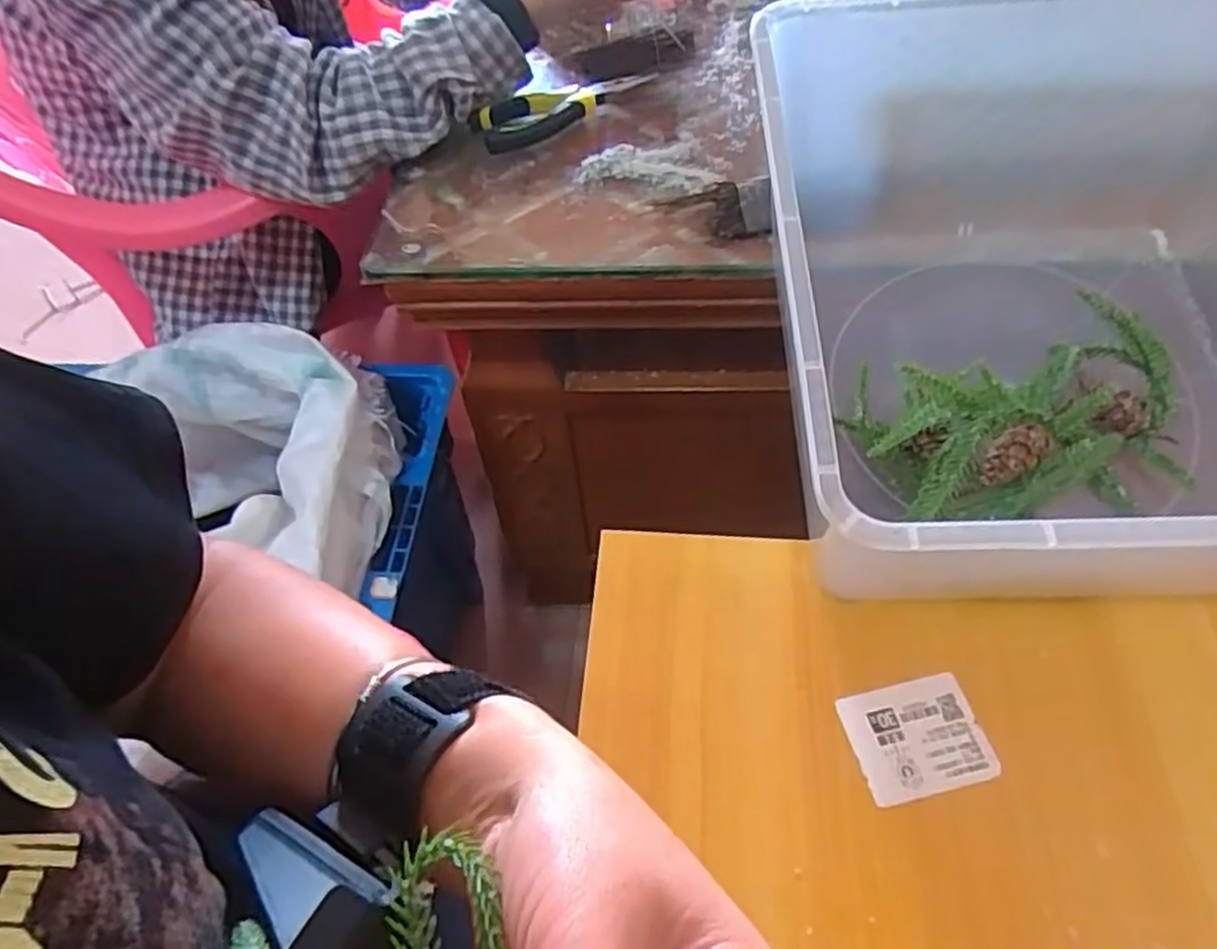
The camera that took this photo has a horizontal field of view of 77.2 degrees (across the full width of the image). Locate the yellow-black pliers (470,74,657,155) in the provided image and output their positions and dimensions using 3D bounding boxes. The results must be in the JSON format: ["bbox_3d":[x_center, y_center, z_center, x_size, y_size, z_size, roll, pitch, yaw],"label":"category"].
[{"bbox_3d":[-0.031,-0.292,0.607,0.149,0.016,0.056,-16,53,-8],"label":"yellow-black pliers"}]

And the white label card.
[{"bbox_3d":[0.139,0.118,0.343,0.059,0.004,0.048,-12,53,-5],"label":"white label card"}]

